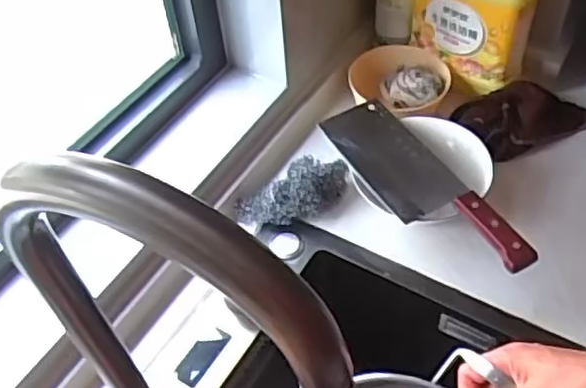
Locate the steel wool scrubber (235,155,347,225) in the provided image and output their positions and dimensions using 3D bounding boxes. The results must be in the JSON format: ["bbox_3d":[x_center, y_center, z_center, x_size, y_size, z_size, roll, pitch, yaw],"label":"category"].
[{"bbox_3d":[-0.001,0.001,0.726,0.129,0.048,0.048,-23,49,5],"label":"steel wool scrubber"}]

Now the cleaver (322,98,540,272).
[{"bbox_3d":[0.132,-0.014,0.683,0.085,0.021,0.279,-28,52,-18],"label":"cleaver"}]

